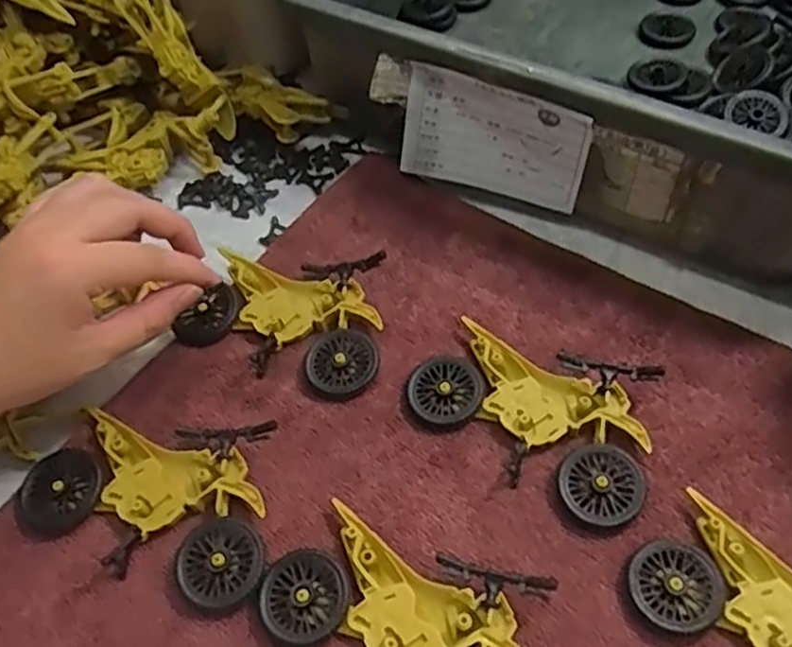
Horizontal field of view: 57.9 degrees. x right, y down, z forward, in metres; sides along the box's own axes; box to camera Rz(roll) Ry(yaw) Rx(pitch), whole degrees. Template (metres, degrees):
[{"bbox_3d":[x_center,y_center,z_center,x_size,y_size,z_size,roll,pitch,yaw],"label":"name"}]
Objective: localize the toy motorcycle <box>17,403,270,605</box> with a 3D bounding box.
[{"bbox_3d":[-0.114,0.080,0.326,0.116,0.016,0.077,5,55,8],"label":"toy motorcycle"}]

